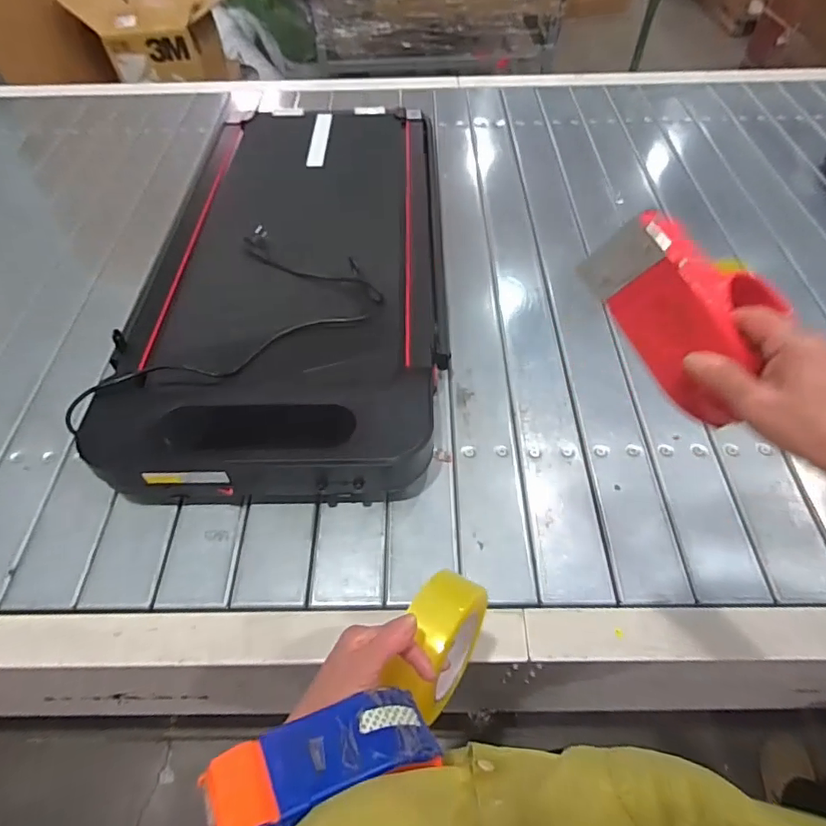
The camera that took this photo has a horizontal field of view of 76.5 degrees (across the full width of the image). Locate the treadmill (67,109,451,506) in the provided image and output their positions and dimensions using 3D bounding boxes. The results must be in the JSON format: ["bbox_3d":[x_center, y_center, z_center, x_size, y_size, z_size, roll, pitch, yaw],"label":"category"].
[{"bbox_3d":[-0.220,-0.326,1.043,0.529,0.132,1.067,-2,52,0],"label":"treadmill"}]

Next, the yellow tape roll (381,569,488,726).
[{"bbox_3d":[0.024,0.197,0.458,0.055,0.106,0.113,24,56,18],"label":"yellow tape roll"}]

